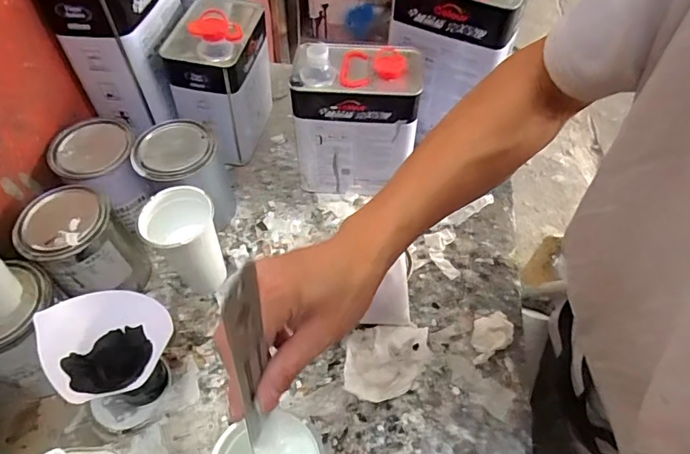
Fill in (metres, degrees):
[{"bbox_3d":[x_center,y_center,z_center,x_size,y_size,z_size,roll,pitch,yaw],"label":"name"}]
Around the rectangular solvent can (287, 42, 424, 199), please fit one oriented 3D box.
[{"bbox_3d":[0.017,-0.154,0.685,0.166,0.208,0.112,3,53,2],"label":"rectangular solvent can"}]

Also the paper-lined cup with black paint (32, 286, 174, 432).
[{"bbox_3d":[-0.240,0.141,0.518,0.119,0.128,0.109,-24,57,-18],"label":"paper-lined cup with black paint"}]

